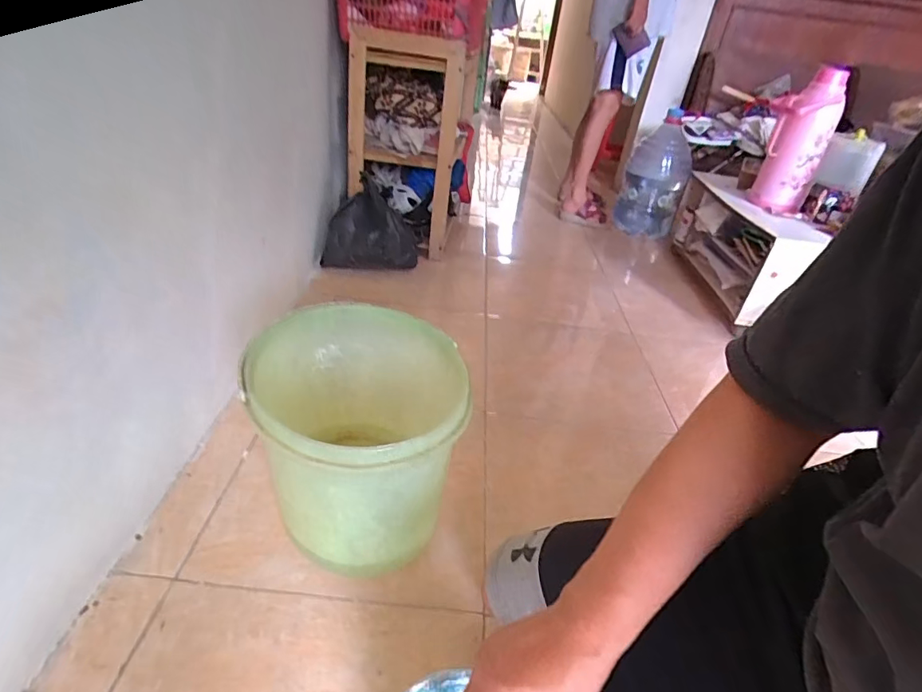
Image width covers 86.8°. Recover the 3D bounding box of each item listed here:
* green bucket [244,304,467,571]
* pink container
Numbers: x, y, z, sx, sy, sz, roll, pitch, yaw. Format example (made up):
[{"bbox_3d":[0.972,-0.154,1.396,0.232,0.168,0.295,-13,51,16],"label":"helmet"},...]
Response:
[{"bbox_3d":[-0.152,0.118,0.667,0.275,0.231,0.286,6,33,-4],"label":"green bucket"},{"bbox_3d":[0.908,-0.556,1.318,0.161,0.342,0.158,27,38,27],"label":"pink container"}]

